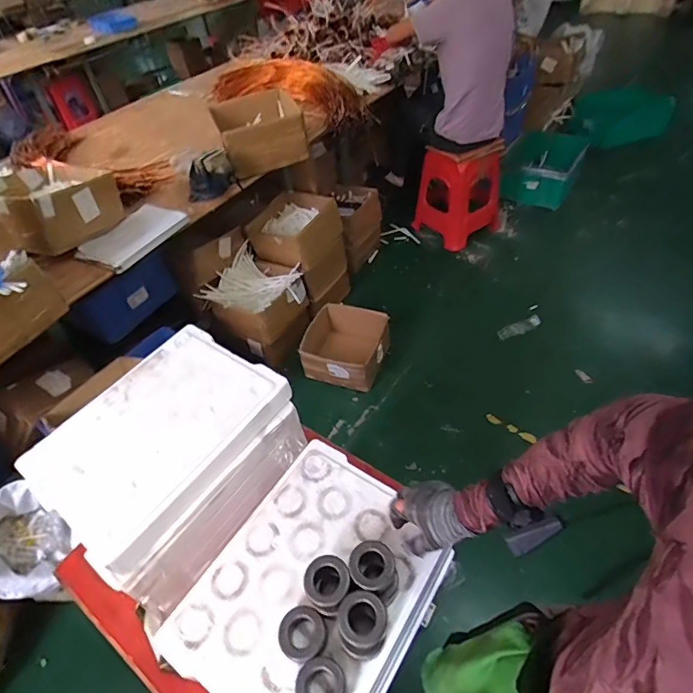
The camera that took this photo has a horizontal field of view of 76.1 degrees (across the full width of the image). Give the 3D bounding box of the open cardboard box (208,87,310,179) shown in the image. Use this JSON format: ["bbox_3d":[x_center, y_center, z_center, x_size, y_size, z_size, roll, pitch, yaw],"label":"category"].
[{"bbox_3d":[-0.340,-0.850,1.765,0.310,0.209,0.276,-18,48,-10],"label":"open cardboard box"}]

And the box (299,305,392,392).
[{"bbox_3d":[0.003,0.005,1.983,0.347,0.181,0.346,9,49,14],"label":"box"}]

